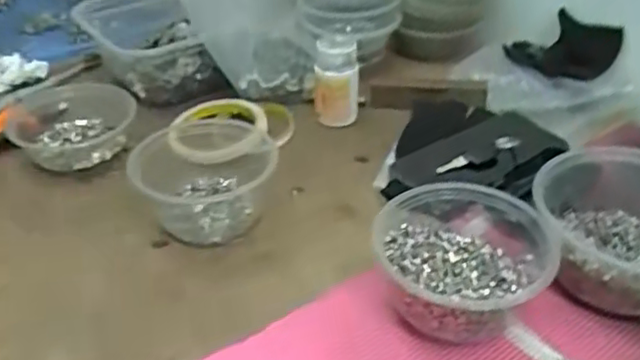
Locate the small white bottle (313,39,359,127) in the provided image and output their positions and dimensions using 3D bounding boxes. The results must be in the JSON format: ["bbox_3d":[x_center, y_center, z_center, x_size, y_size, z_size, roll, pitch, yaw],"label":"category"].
[{"bbox_3d":[0.017,-0.100,0.666,0.043,0.085,0.047,0,37,3],"label":"small white bottle"}]

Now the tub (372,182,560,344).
[{"bbox_3d":[0.094,0.059,0.436,0.111,0.066,0.098,2,37,6],"label":"tub"}]

